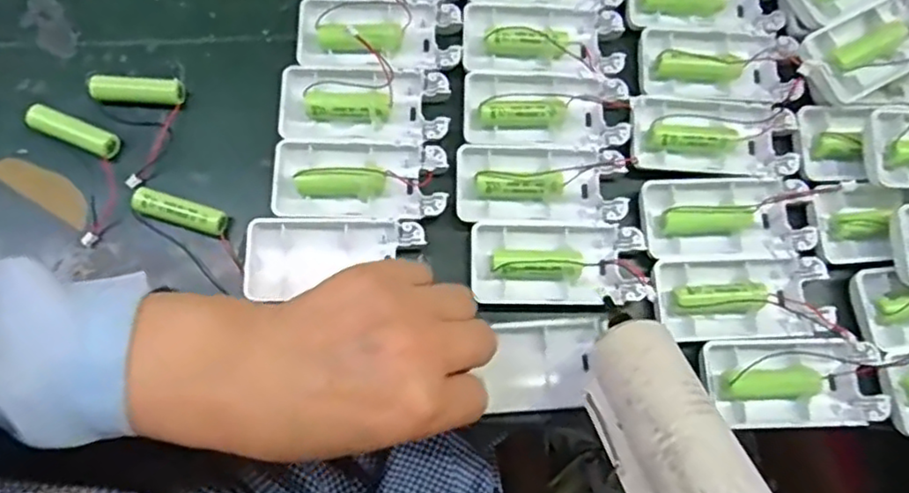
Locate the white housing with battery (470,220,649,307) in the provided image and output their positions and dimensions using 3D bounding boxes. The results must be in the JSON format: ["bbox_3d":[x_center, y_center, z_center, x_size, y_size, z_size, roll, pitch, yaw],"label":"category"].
[{"bbox_3d":[0.057,0.011,0.361,0.093,0.019,0.046,2,75,-1],"label":"white housing with battery"}]

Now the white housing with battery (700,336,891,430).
[{"bbox_3d":[0.179,0.073,0.350,0.090,0.015,0.046,-1,75,-2],"label":"white housing with battery"}]

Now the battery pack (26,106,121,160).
[{"bbox_3d":[-0.216,-0.065,0.370,0.051,0.012,0.014,21,75,4],"label":"battery pack"}]

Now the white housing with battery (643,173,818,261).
[{"bbox_3d":[0.154,-0.017,0.373,0.093,0.013,0.045,-4,75,-3],"label":"white housing with battery"}]

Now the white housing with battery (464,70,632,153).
[{"bbox_3d":[0.053,-0.078,0.379,0.095,0.012,0.047,5,75,-1],"label":"white housing with battery"}]

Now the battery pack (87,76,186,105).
[{"bbox_3d":[-0.182,-0.090,0.379,0.050,0.014,0.014,1,75,-2],"label":"battery pack"}]

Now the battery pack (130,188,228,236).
[{"bbox_3d":[-0.151,-0.019,0.359,0.051,0.010,0.014,16,75,3],"label":"battery pack"}]

